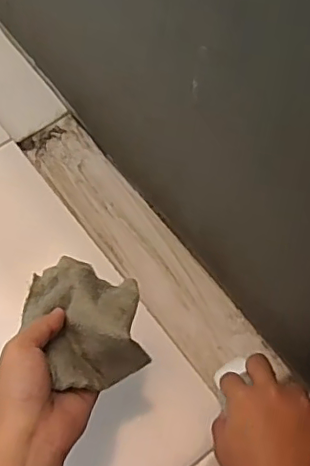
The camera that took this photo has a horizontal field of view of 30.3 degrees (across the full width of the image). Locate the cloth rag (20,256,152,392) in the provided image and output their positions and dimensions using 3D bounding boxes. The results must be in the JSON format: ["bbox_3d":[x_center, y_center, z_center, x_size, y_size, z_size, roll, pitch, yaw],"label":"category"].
[{"bbox_3d":[-0.054,0.062,0.431,0.085,0.038,0.103,-15,65,-6],"label":"cloth rag"}]

